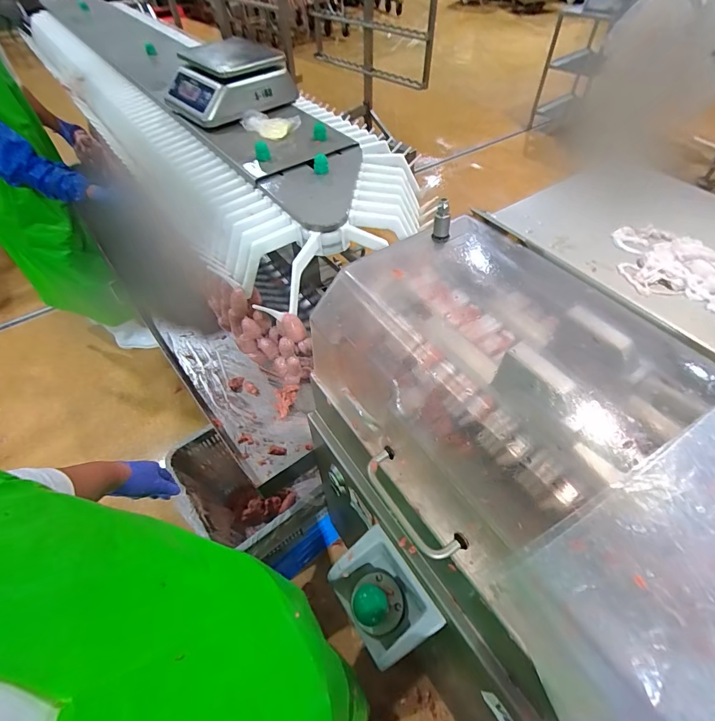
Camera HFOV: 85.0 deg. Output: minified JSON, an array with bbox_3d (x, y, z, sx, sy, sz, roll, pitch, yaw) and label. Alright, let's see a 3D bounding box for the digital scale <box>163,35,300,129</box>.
[{"bbox_3d":[-0.339,-0.743,1.030,0.277,0.113,0.260,-37,59,-24],"label":"digital scale"}]

